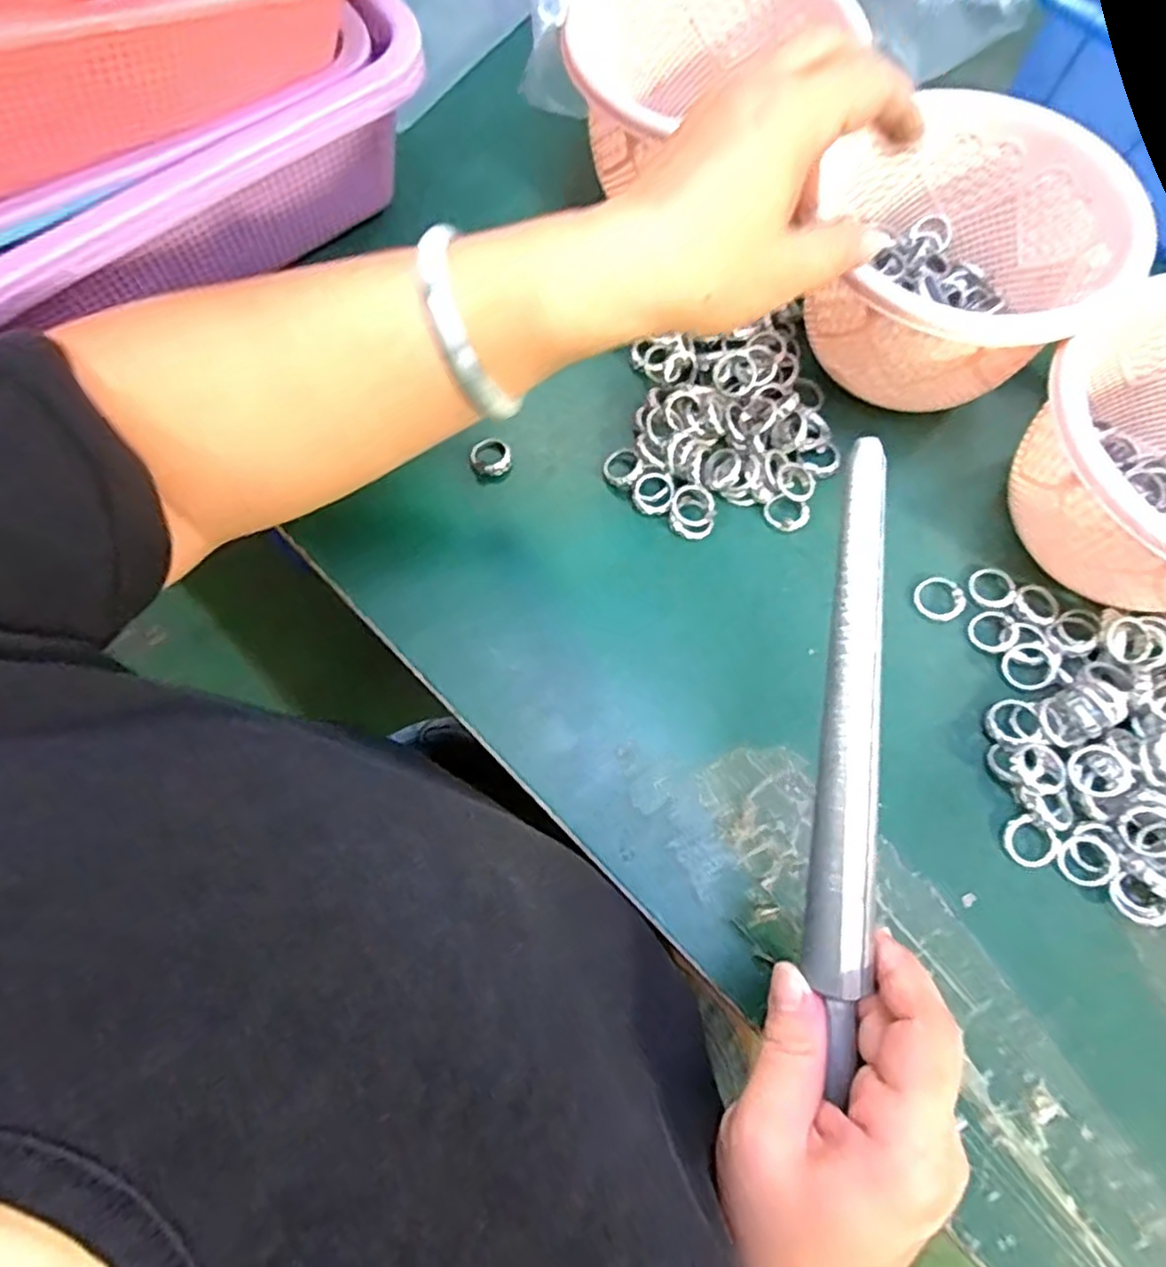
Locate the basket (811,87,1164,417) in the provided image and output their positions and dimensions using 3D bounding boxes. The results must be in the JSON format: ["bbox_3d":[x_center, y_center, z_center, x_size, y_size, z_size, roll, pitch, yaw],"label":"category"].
[{"bbox_3d":[0.179,-0.181,0.346,0.150,0.071,0.140,-39,76,-14],"label":"basket"}]

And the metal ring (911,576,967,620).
[{"bbox_3d":[0.174,-0.017,0.342,0.024,0.004,0.022,1,72,-2],"label":"metal ring"}]

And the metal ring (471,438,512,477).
[{"bbox_3d":[-0.047,-0.090,0.359,0.020,0.004,0.020,1,72,-2],"label":"metal ring"}]

